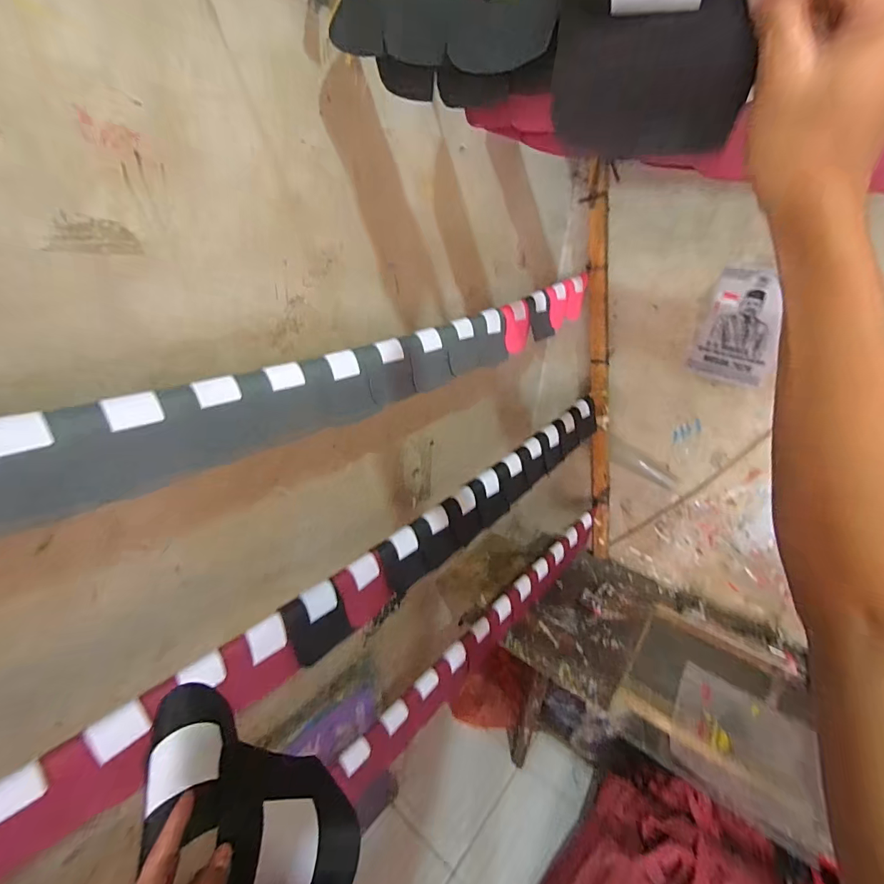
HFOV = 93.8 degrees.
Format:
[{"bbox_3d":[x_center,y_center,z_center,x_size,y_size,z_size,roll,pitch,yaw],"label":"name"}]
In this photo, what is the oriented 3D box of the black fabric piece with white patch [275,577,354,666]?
[{"bbox_3d":[-0.200,0.294,0.672,0.095,0.107,0.026,-27,17,-37],"label":"black fabric piece with white patch"}]

